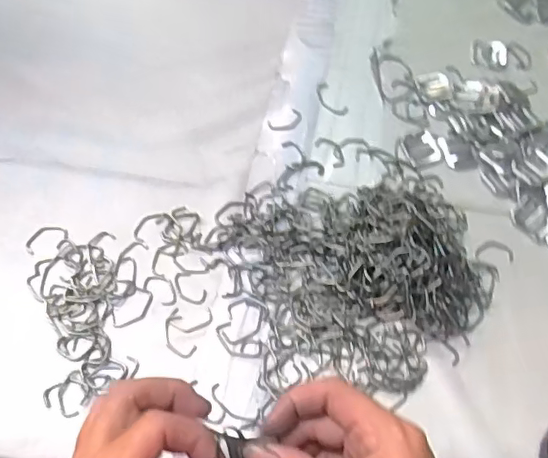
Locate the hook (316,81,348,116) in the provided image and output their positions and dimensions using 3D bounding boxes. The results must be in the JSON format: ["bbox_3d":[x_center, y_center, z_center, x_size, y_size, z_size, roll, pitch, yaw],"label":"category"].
[{"bbox_3d":[0.053,-0.125,0.532,0.019,0.004,0.046,-26,65,-16],"label":"hook"}]

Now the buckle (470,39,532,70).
[{"bbox_3d":[0.235,-0.182,0.575,0.059,0.010,0.032,9,60,3],"label":"buckle"}]

